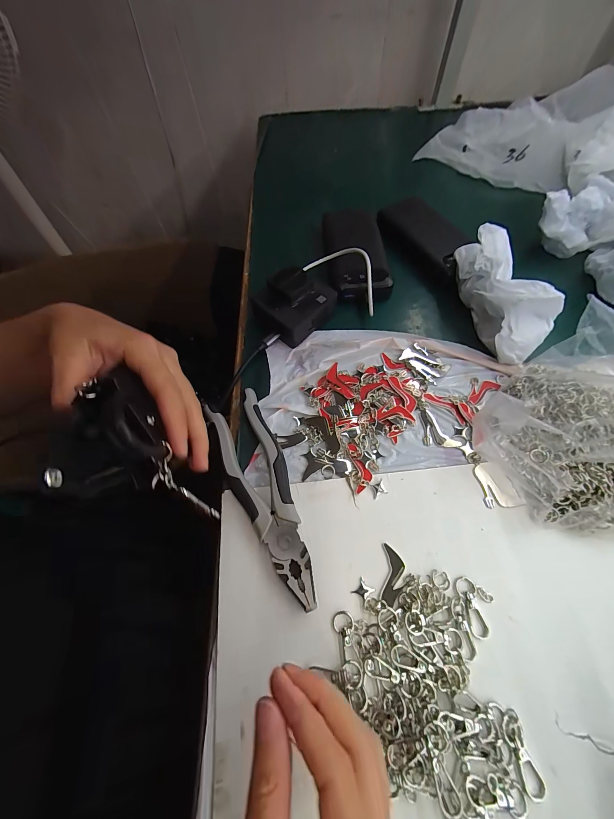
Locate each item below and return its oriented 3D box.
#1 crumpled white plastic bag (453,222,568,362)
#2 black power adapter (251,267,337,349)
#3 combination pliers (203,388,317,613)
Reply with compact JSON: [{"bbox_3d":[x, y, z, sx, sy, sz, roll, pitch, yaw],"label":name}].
[{"bbox_3d":[0.209,-0.126,0.325,0.066,0.069,0.145,-13,64,-3],"label":"crumpled white plastic bag"},{"bbox_3d":[-0.015,-0.123,0.349,0.070,0.042,0.080,40,73,20],"label":"black power adapter"},{"bbox_3d":[-0.044,0.075,0.267,0.058,0.021,0.183,-16,64,-4],"label":"combination pliers"}]

